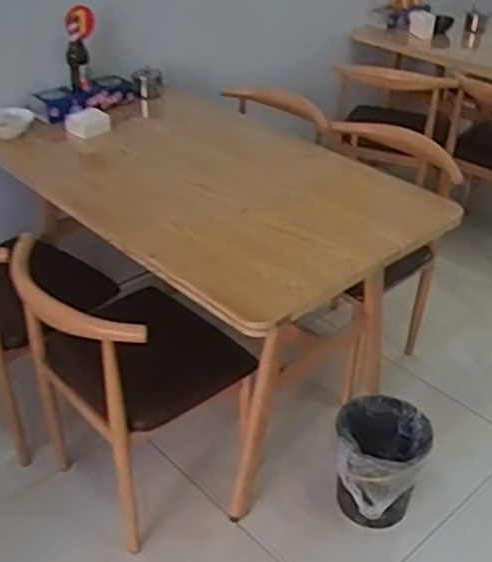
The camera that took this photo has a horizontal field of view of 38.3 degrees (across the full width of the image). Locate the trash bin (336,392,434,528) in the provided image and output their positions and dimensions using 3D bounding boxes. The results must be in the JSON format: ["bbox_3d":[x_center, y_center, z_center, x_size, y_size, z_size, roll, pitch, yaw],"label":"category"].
[{"bbox_3d":[0.314,0.446,1.698,0.216,0.244,0.238,11,35,15],"label":"trash bin"}]

